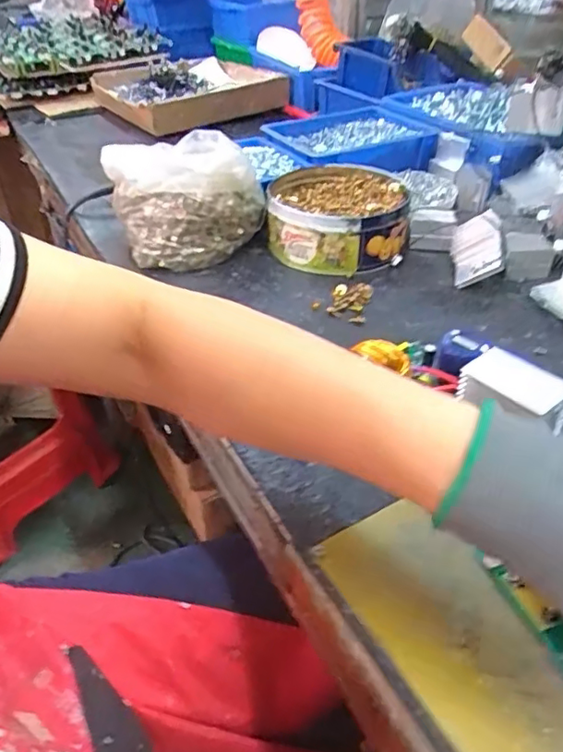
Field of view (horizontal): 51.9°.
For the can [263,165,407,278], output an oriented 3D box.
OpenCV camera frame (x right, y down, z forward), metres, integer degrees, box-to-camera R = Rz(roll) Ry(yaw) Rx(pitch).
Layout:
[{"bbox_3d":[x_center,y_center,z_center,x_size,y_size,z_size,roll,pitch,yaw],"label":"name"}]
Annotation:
[{"bbox_3d":[0.060,-0.169,0.619,0.143,0.059,0.144,-1,38,1],"label":"can"}]

